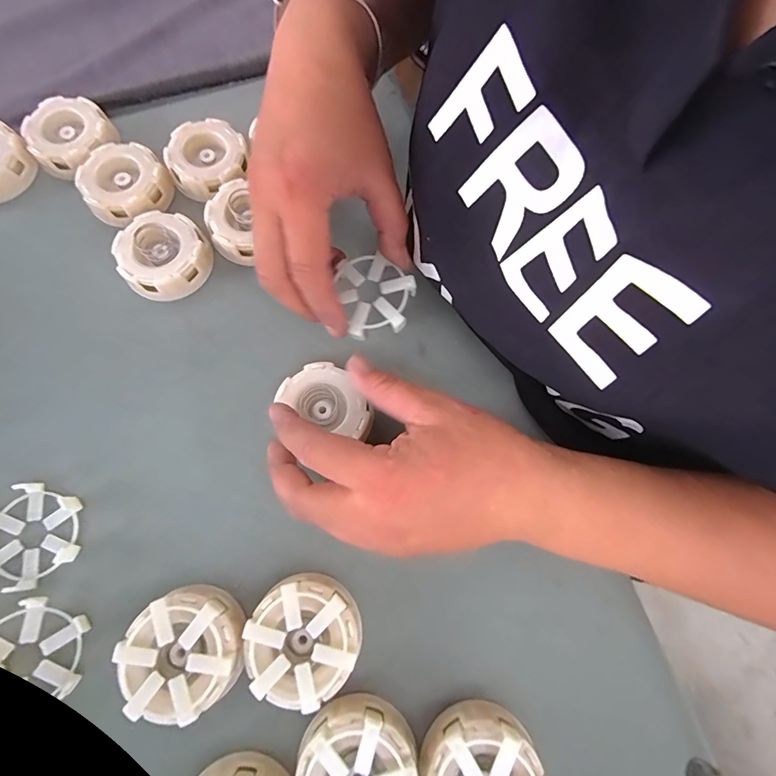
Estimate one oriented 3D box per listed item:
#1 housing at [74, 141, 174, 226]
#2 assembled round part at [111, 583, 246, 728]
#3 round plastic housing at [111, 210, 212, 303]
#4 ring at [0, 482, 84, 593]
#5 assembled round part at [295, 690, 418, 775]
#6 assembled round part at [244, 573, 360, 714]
[{"bbox_3d":[-0.203,-0.158,0.318,0.060,0.018,0.058,1,74,-2],"label":"housing"},{"bbox_3d":[-0.110,0.143,0.227,0.059,0.029,0.058,1,74,-2],"label":"assembled round part"},{"bbox_3d":[-0.161,-0.096,0.297,0.059,0.027,0.059,1,74,-2],"label":"round plastic housing"},{"bbox_3d":[-0.214,0.088,0.246,0.059,0.013,0.055,1,74,-2],"label":"ring"},{"bbox_3d":[-0.016,0.196,0.214,0.057,0.028,0.059,1,74,-2],"label":"assembled round part"},{"bbox_3d":[-0.047,0.138,0.232,0.058,0.026,0.062,1,74,-2],"label":"assembled round part"}]

